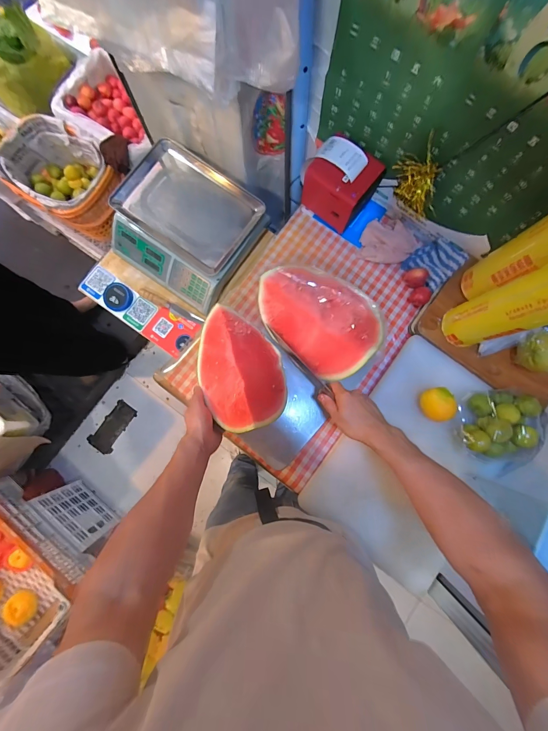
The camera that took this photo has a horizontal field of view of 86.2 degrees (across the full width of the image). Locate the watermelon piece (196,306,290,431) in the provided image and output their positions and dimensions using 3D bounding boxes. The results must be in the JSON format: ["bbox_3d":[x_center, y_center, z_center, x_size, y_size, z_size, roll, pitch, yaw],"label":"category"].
[{"bbox_3d":[-0.066,0.001,0.556,0.159,0.107,0.227,-16,84,-3],"label":"watermelon piece"}]

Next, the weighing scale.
[{"bbox_3d":[-0.237,-0.366,0.776,0.341,0.114,0.326,34,84,3],"label":"weighing scale"}]

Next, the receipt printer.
[{"bbox_3d":[0.136,-0.393,0.631,0.145,0.123,0.121,41,84,4],"label":"receipt printer"}]

